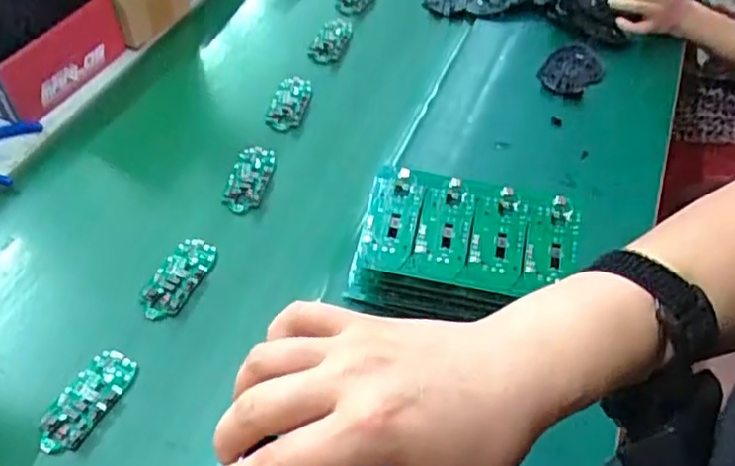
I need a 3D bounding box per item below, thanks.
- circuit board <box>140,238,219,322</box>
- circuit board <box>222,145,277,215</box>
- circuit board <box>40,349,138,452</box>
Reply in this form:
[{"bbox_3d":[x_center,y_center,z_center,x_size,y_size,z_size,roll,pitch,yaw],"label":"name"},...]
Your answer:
[{"bbox_3d":[-0.198,0.047,0.683,0.045,0.014,0.100,21,52,9],"label":"circuit board"},{"bbox_3d":[-0.143,-0.067,0.782,0.048,0.017,0.098,1,51,7],"label":"circuit board"},{"bbox_3d":[-0.255,0.153,0.593,0.045,0.011,0.101,24,54,15],"label":"circuit board"}]

